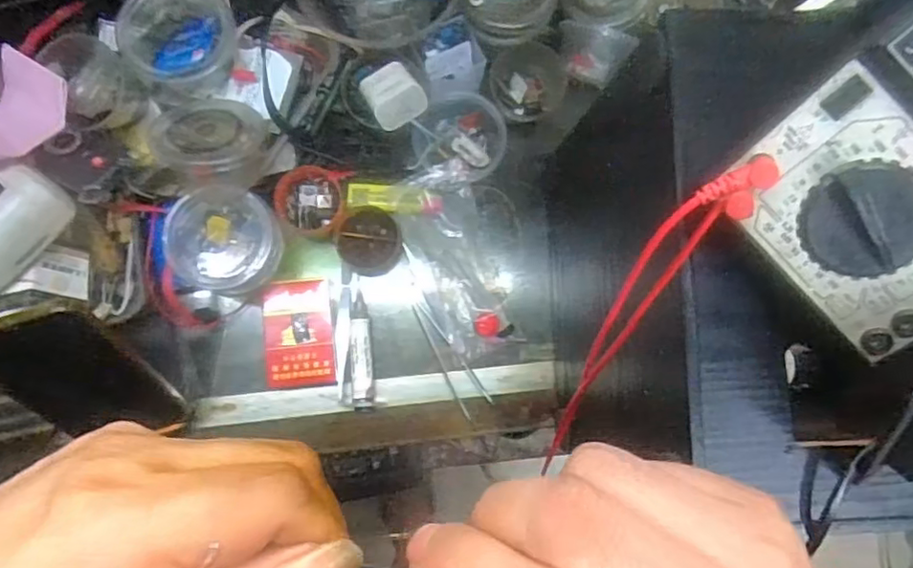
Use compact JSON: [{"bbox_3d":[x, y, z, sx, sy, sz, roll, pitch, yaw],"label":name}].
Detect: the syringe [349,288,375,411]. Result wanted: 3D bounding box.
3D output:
[{"bbox_3d":[-0.079,0.055,0.517,0.017,0.021,0.096,-3,85,-4],"label":"syringe"}]

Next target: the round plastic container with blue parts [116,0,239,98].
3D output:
[{"bbox_3d":[-0.201,-0.179,0.455,0.082,0.042,0.063,-29,87,-6],"label":"round plastic container with blue parts"}]

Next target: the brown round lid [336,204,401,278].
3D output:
[{"bbox_3d":[-0.073,-0.036,0.523,0.051,0.018,0.054,0,85,-4],"label":"brown round lid"}]

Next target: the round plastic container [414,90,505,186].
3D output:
[{"bbox_3d":[0.002,-0.120,0.532,0.073,0.046,0.075,16,84,-2],"label":"round plastic container"}]

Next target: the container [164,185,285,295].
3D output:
[{"bbox_3d":[-0.174,-0.033,0.467,0.073,0.041,0.073,0,85,-4],"label":"container"}]

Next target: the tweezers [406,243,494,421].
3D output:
[{"bbox_3d":[-0.017,0.041,0.527,0.025,0.016,0.150,-29,87,-6],"label":"tweezers"}]

